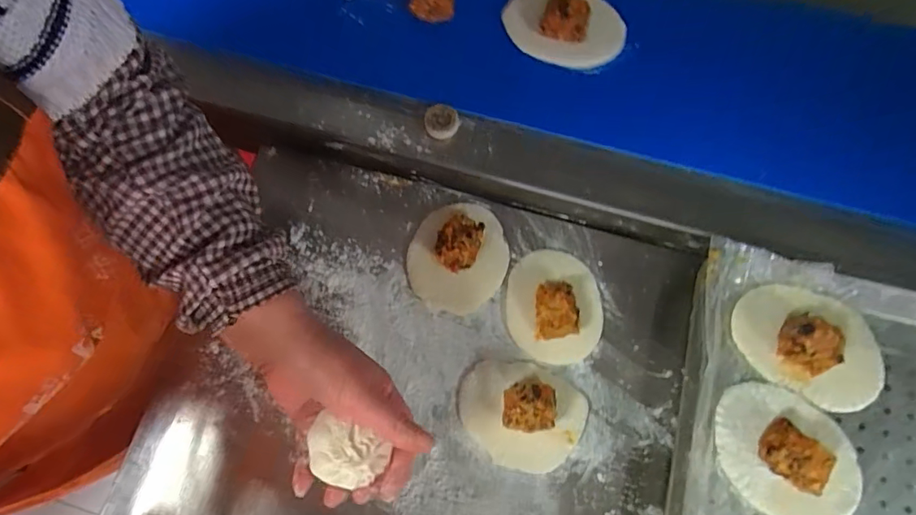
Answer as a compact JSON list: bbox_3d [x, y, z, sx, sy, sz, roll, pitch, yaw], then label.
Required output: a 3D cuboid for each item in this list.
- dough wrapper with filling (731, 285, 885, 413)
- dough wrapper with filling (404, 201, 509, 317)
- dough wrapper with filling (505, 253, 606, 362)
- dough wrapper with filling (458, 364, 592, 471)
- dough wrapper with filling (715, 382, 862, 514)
[{"bbox_3d":[0.278,0.064,0.382,0.115,0.033,0.083,29,78,10],"label":"dough wrapper with filling"},{"bbox_3d":[0.000,-0.005,0.444,0.089,0.035,0.105,24,78,9],"label":"dough wrapper with filling"},{"bbox_3d":[0.086,0.040,0.432,0.084,0.034,0.097,5,76,4],"label":"dough wrapper with filling"},{"bbox_3d":[0.053,0.129,0.404,0.104,0.038,0.082,8,76,5],"label":"dough wrapper with filling"},{"bbox_3d":[0.246,0.144,0.362,0.106,0.033,0.085,32,79,10],"label":"dough wrapper with filling"}]

